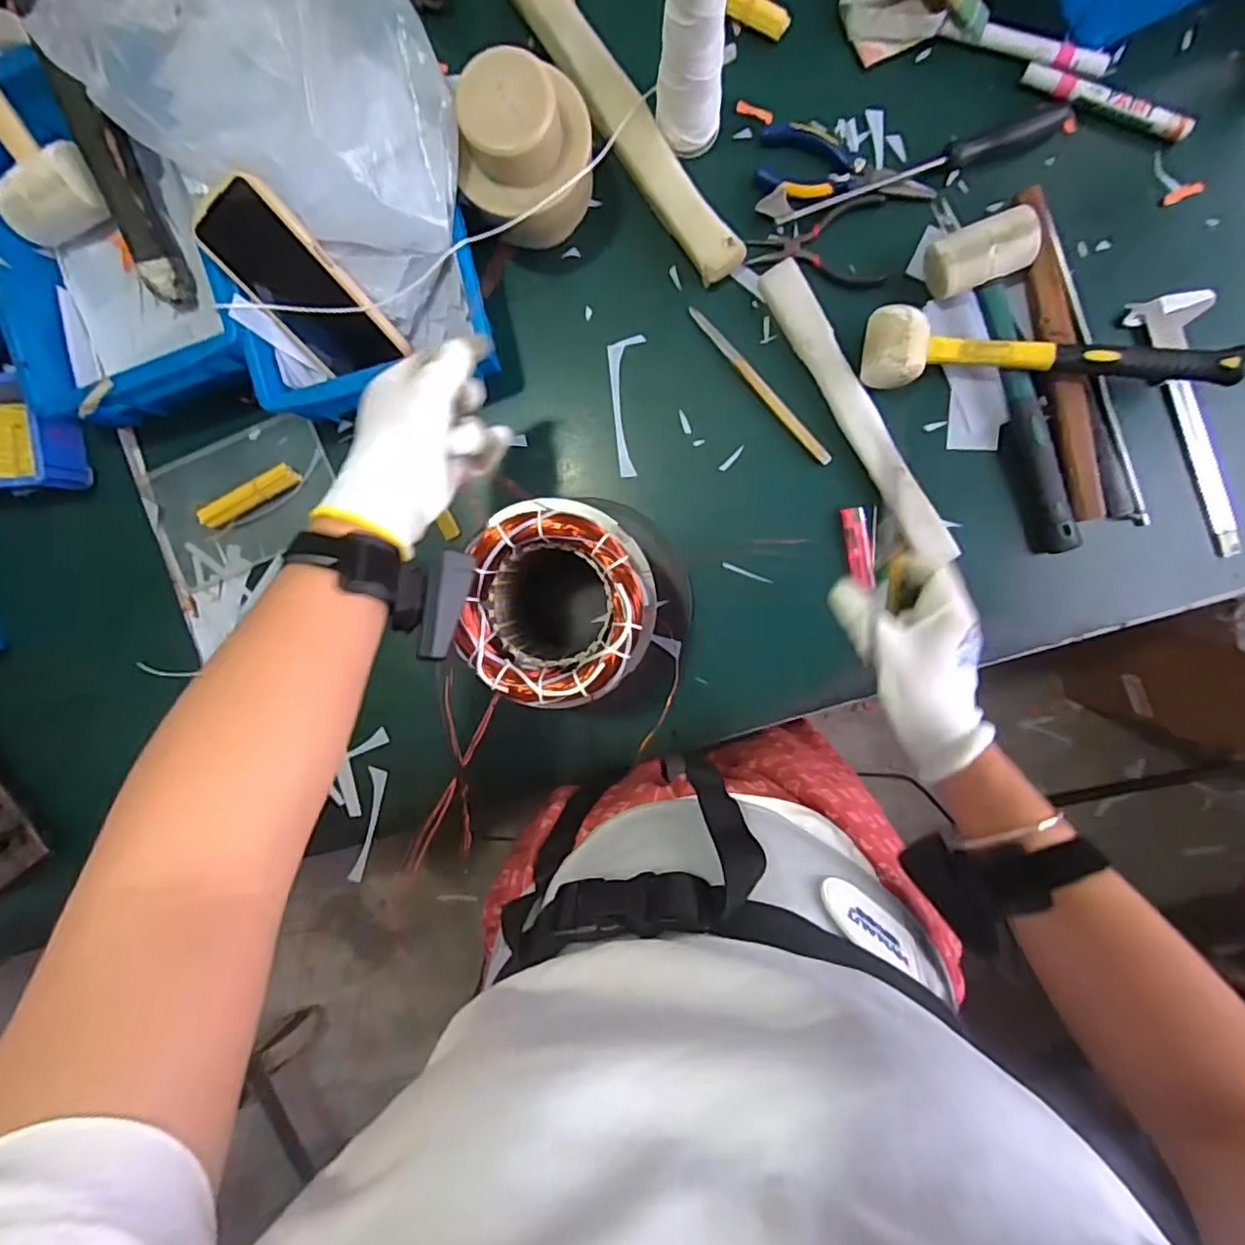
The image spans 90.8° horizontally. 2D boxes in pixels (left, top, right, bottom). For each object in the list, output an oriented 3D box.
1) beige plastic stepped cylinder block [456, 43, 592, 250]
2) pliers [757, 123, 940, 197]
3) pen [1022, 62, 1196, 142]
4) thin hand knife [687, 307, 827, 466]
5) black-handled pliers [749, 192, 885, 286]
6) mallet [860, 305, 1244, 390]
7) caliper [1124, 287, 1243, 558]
[{"bbox_3d":[-0.073,-0.355,0.489,0.101,0.132,0.088,-2,95,4],"label":"beige plastic stepped cylinder block"},{"bbox_3d":[0.192,-0.394,0.527,0.148,0.014,0.065,7,96,4],"label":"pliers"},{"bbox_3d":[0.402,-0.433,0.509,0.138,0.019,0.019,28,97,1],"label":"pen"},{"bbox_3d":[0.124,-0.212,0.548,0.012,0.009,0.181,-41,91,7],"label":"thin hand knife"},{"bbox_3d":[0.169,-0.324,0.535,0.117,0.008,0.069,-8,95,5],"label":"black-handled pliers"},{"bbox_3d":[0.344,-0.221,0.507,0.280,0.055,0.063,3,95,4],"label":"mallet"},{"bbox_3d":[0.505,-0.173,0.530,0.060,0.012,0.231,-22,93,6],"label":"caliper"}]

